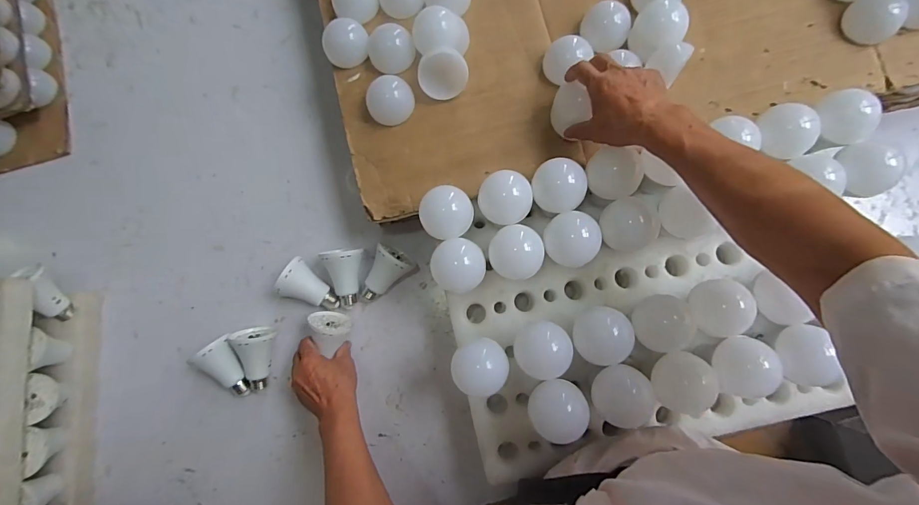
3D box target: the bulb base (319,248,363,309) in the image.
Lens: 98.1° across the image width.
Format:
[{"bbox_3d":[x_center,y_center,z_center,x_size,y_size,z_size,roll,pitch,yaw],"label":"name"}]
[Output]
[{"bbox_3d":[-0.169,0.039,0.592,0.056,0.052,0.086,-6,80,2],"label":"bulb base"}]

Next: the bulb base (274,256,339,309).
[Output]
[{"bbox_3d":[-0.220,0.054,0.596,0.078,0.059,0.059,30,83,7],"label":"bulb base"}]

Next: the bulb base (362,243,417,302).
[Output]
[{"bbox_3d":[-0.113,0.037,0.597,0.054,0.055,0.091,30,83,7],"label":"bulb base"}]

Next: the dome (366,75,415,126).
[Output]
[{"bbox_3d":[-0.094,-0.209,0.549,0.057,0.032,0.059,0,81,3],"label":"dome"}]

